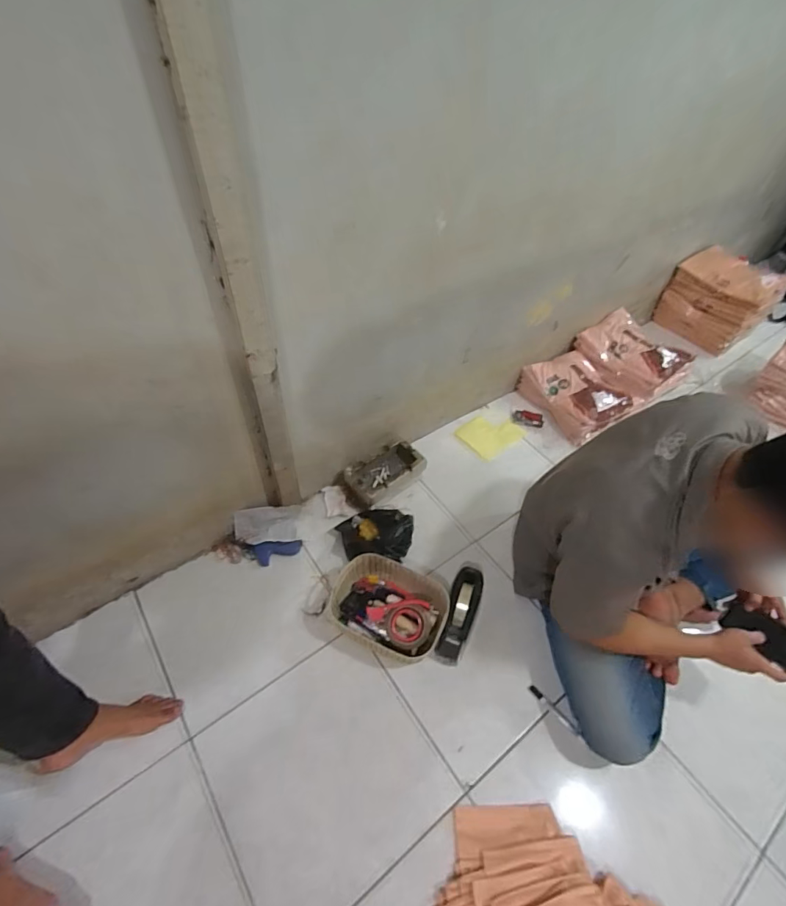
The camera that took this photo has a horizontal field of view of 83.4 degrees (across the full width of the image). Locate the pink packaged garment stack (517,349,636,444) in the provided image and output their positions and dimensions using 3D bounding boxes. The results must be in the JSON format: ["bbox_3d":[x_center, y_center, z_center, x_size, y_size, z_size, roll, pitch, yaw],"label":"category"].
[{"bbox_3d":[0.640,-0.202,1.544,0.283,0.106,0.310,-21,55,-17],"label":"pink packaged garment stack"}]

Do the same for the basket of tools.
[{"bbox_3d":[-0.017,0.369,1.048,0.273,0.094,0.205,17,53,12],"label":"basket of tools"}]

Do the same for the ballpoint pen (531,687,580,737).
[{"bbox_3d":[0.357,0.565,0.969,0.016,0.015,0.124,-37,61,-27],"label":"ballpoint pen"}]

